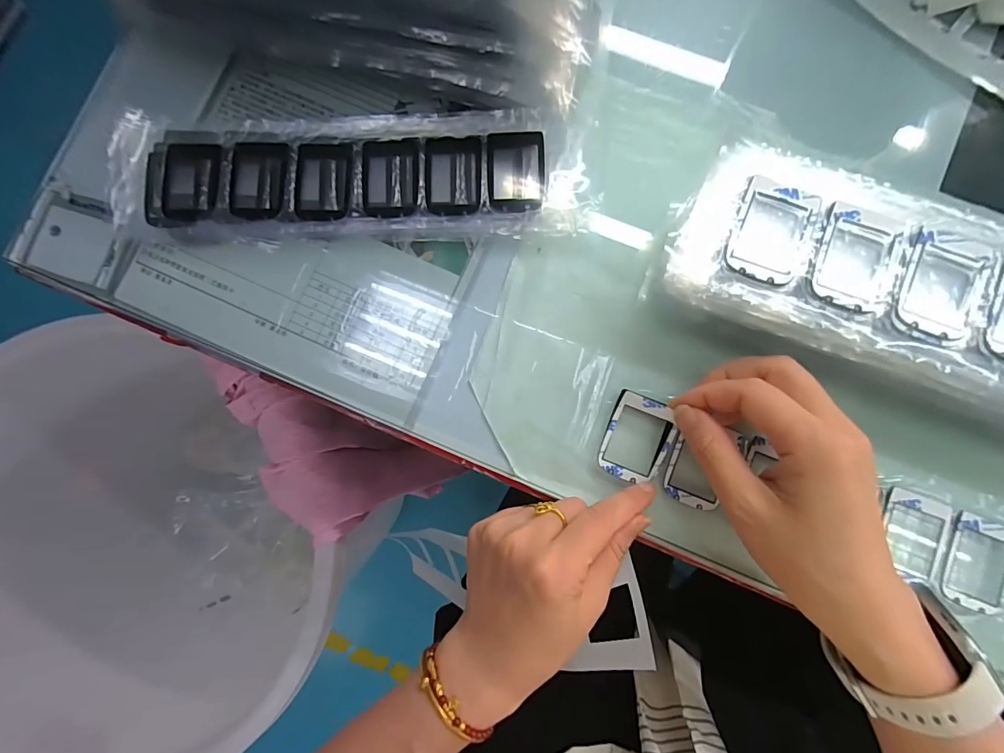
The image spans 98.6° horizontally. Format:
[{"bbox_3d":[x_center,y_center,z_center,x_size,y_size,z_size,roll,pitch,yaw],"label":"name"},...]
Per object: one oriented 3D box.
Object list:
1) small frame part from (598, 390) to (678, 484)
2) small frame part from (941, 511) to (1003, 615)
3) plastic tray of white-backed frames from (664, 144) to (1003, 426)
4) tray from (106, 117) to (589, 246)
[{"bbox_3d":[0.080,0.037,0.254,0.038,0.006,0.051,20,101,12],"label":"small frame part"},{"bbox_3d":[0.273,0.107,0.245,0.036,0.004,0.051,18,85,4],"label":"small frame part"},{"bbox_3d":[0.238,-0.027,0.233,0.312,0.058,0.099,18,85,4],"label":"plastic tray of white-backed frames"},{"bbox_3d":[-0.101,-0.128,0.284,0.292,0.012,0.077,1,84,3],"label":"tray"}]

